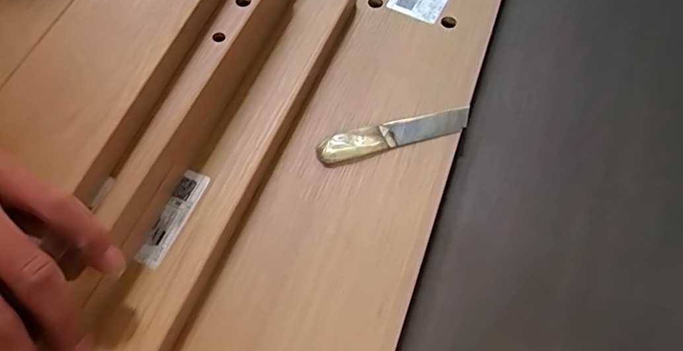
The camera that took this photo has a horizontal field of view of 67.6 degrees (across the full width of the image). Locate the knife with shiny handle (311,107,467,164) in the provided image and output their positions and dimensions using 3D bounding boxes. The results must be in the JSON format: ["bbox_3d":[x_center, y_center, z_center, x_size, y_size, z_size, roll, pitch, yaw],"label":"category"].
[{"bbox_3d":[0.035,-0.026,0.334,0.102,0.007,0.018,-15,62,-8],"label":"knife with shiny handle"}]

